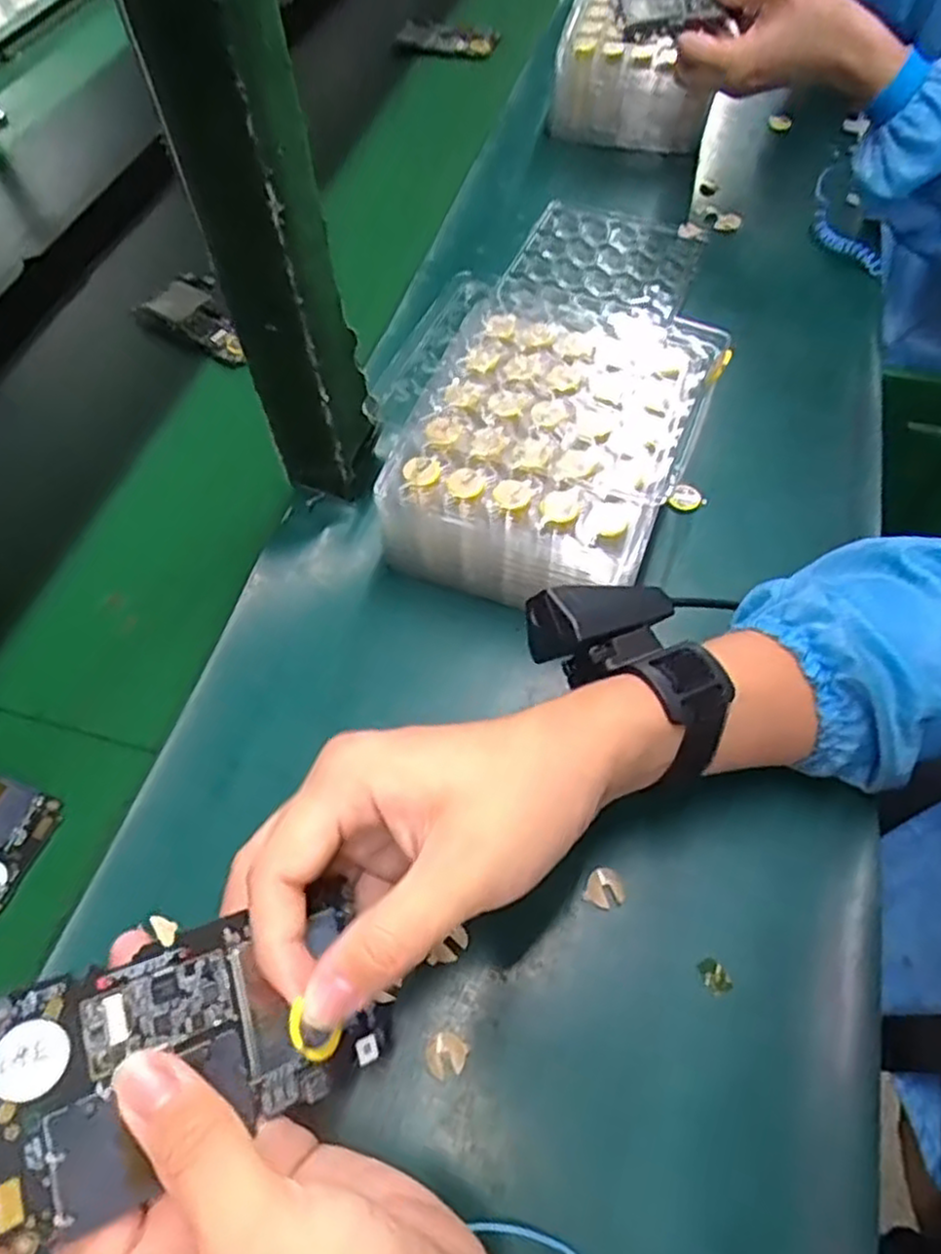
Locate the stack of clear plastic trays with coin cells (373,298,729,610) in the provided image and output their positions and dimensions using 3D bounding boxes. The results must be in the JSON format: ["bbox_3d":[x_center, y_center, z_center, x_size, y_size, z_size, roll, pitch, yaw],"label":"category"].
[{"bbox_3d":[0.050,-0.101,0.435,0.145,0.082,0.184,19,62,16],"label":"stack of clear plastic trays with coin cells"}]

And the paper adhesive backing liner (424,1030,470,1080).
[{"bbox_3d":[-0.010,0.181,0.312,0.018,0.004,0.018,-2,58,4],"label":"paper adhesive backing liner"}]

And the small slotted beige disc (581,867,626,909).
[{"bbox_3d":[0.063,0.122,0.343,0.018,0.004,0.017,-2,58,4],"label":"small slotted beige disc"}]

